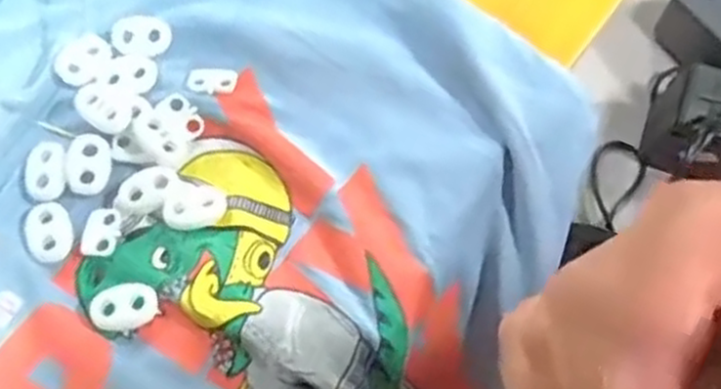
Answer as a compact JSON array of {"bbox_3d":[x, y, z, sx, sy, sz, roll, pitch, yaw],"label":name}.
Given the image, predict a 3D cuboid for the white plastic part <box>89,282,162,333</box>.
[{"bbox_3d":[-0.080,0.038,0.259,0.023,0.005,0.016,-7,69,-2],"label":"white plastic part"}]

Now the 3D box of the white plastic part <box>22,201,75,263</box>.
[{"bbox_3d":[-0.111,0.013,0.269,0.017,0.004,0.022,-23,70,-8],"label":"white plastic part"}]

